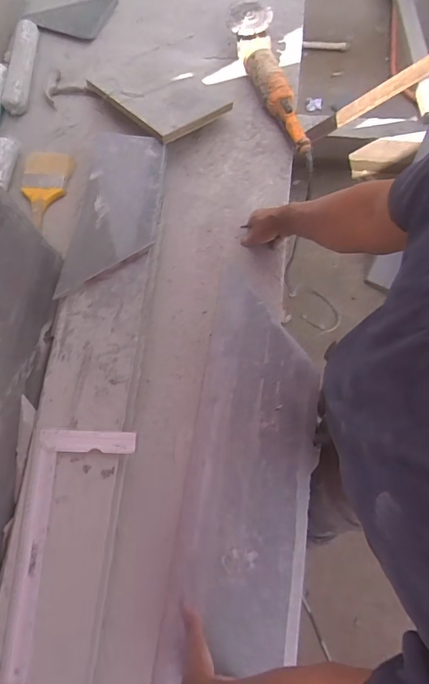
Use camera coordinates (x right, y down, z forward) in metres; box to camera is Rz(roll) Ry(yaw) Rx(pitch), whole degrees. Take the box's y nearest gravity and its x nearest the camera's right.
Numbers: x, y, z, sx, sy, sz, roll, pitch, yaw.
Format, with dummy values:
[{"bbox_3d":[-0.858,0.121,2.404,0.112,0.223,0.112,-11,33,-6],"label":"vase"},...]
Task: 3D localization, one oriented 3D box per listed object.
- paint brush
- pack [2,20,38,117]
[{"bbox_3d":[-0.371,-0.339,0.894,0.093,0.024,0.182,3,74,3],"label":"paint brush"},{"bbox_3d":[-0.454,-0.661,0.963,0.055,0.047,0.276,0,74,2],"label":"pack"}]

